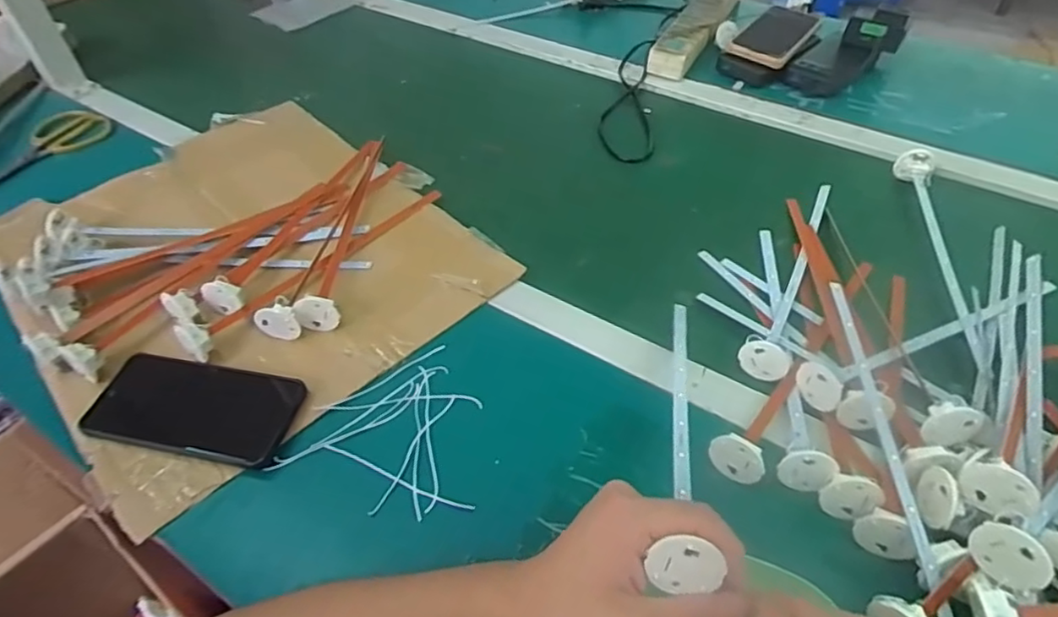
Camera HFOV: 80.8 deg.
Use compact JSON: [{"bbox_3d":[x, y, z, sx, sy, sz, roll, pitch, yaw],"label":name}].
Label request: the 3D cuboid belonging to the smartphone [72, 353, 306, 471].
[{"bbox_3d":[-0.271,0.081,0.510,0.172,0.016,0.079,7,57,12],"label":"smartphone"}]

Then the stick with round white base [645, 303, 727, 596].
[{"bbox_3d":[0.111,0.072,0.432,0.035,0.031,0.283,9,26,11],"label":"stick with round white base"}]

